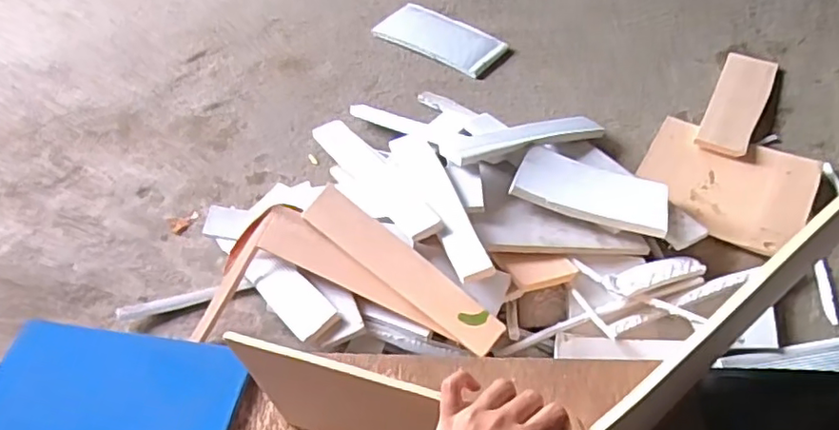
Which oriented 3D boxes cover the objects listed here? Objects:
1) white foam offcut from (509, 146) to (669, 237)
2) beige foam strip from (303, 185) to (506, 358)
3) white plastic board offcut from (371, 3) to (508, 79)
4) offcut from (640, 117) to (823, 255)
[{"bbox_3d":[0.232,-0.035,0.820,0.199,0.027,0.097,14,52,16],"label":"white foam offcut"},{"bbox_3d":[-0.022,0.063,0.722,0.279,0.013,0.051,37,91,20],"label":"beige foam strip"},{"bbox_3d":[0.037,-0.337,1.161,0.250,0.022,0.109,30,58,27],"label":"white plastic board offcut"},{"bbox_3d":[0.439,-0.051,0.878,0.223,0.028,0.184,27,57,25],"label":"offcut"}]

